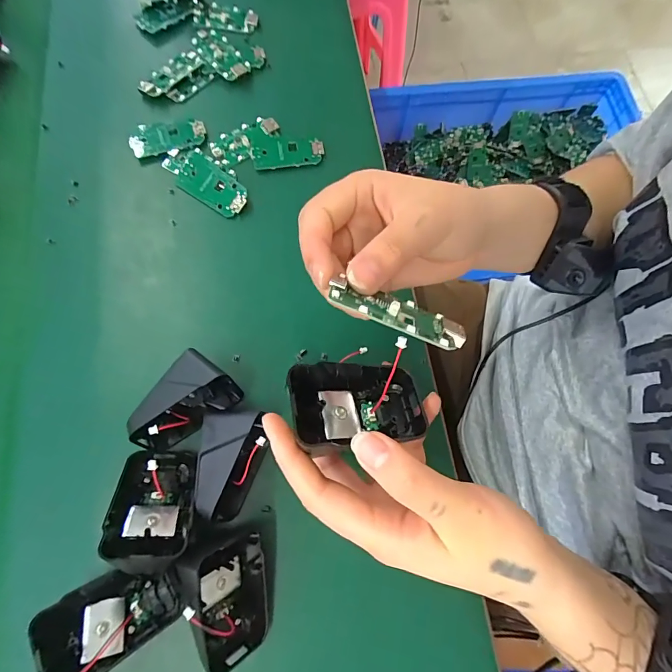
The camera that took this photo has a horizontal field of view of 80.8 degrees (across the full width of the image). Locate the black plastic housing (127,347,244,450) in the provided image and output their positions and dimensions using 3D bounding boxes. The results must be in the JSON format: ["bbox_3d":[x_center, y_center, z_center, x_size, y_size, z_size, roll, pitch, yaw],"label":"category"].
[{"bbox_3d":[-0.099,0.051,0.265,0.037,0.055,0.066,26,63,36],"label":"black plastic housing"}]

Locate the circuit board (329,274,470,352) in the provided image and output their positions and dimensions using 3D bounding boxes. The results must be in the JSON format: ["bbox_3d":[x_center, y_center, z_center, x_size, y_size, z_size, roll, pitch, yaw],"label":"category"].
[{"bbox_3d":[0.028,-0.012,0.179,0.061,0.004,0.029,21,31,-5],"label":"circuit board"}]

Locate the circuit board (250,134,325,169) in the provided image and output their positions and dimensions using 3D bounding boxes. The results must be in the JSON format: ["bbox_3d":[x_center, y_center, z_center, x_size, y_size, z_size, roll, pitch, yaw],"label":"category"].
[{"bbox_3d":[-0.043,-0.167,0.354,0.063,0.004,0.035,-10,77,-8],"label":"circuit board"}]

